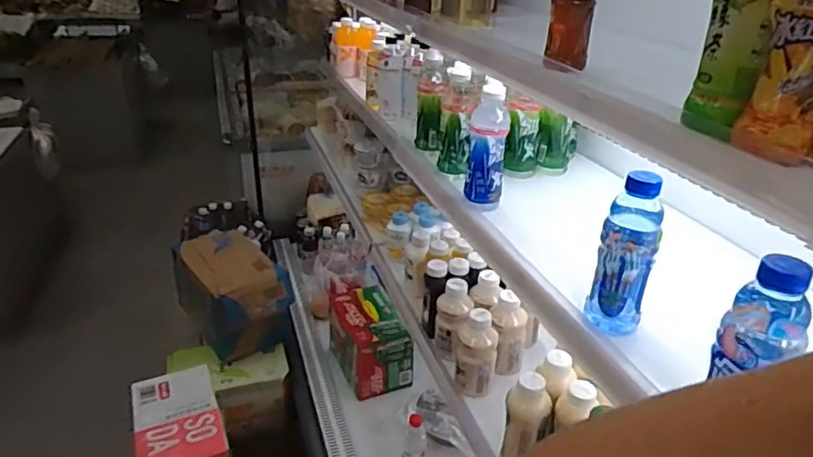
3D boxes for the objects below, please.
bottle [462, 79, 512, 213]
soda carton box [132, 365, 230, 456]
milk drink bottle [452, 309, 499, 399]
[{"bbox_3d":[0.144,-0.139,1.012,0.068,0.226,0.058,4,28,3],"label":"bottle"},{"bbox_3d":[-0.535,0.533,1.372,0.186,0.235,0.302,-11,30,-24],"label":"soda carton box"},{"bbox_3d":[0.123,0.220,1.008,0.072,0.147,0.063,6,28,7],"label":"milk drink bottle"}]

